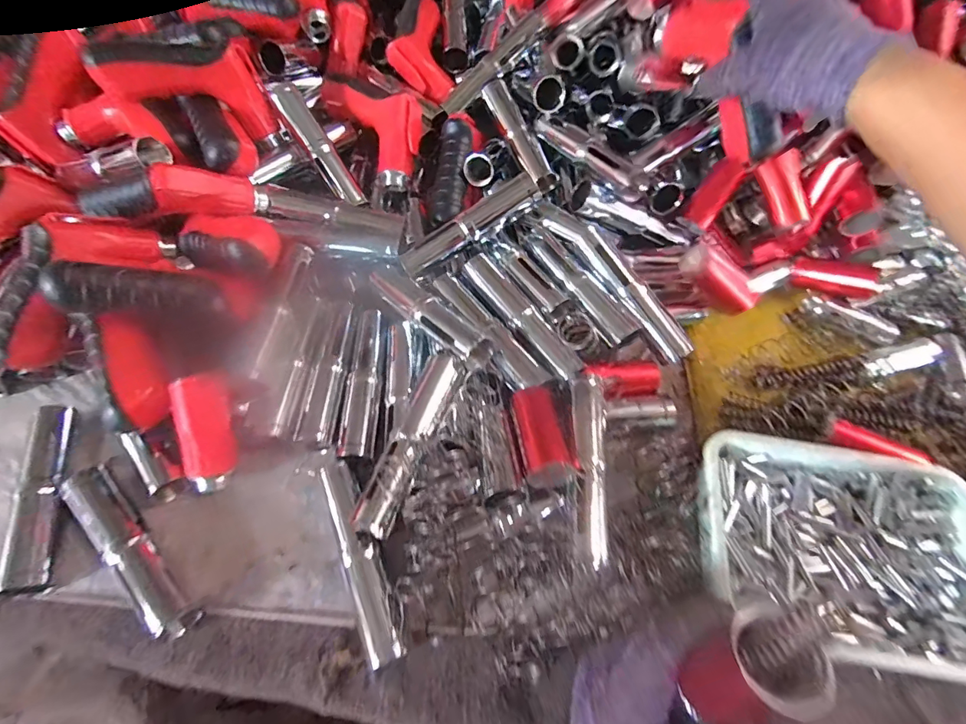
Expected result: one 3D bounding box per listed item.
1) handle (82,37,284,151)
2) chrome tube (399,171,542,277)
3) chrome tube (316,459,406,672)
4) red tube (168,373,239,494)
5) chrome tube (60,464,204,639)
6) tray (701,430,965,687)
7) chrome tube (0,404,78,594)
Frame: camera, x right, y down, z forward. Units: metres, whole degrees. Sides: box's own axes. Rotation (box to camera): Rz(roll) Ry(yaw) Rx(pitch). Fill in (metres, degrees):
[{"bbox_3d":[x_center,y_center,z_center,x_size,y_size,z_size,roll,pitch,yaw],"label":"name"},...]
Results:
[{"bbox_3d":[-0.243,-0.235,0.392,0.134,0.069,0.031,-1,57,-31],"label":"handle"},{"bbox_3d":[-0.011,-0.109,0.379,0.123,0.019,0.018,-31,63,9],"label":"chrome tube"},{"bbox_3d":[-0.079,0.126,0.304,0.022,0.024,0.127,-21,63,-13],"label":"chrome tube"},{"bbox_3d":[-0.187,0.049,0.315,0.028,0.024,0.081,0,104,-2],"label":"red tube"},{"bbox_3d":[-0.227,0.120,0.302,0.024,0.025,0.128,-40,69,-22],"label":"chrome tube"},{"bbox_3d":[0.229,0.122,0.305,0.179,0.043,0.136,7,60,2],"label":"tray"},{"bbox_3d":[-0.295,0.088,0.314,0.025,0.028,0.124,-15,62,-11],"label":"chrome tube"}]

